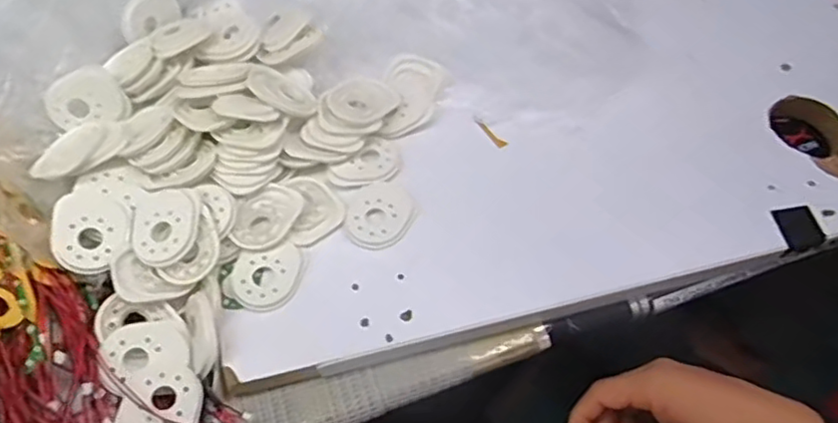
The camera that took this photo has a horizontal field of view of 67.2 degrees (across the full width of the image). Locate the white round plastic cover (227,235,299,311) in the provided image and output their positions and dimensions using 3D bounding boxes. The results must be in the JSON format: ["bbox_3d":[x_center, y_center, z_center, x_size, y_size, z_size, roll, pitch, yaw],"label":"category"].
[{"bbox_3d":[-0.110,0.048,0.454,0.053,0.012,0.045,-18,60,-10],"label":"white round plastic cover"}]

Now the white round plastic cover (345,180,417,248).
[{"bbox_3d":[-0.030,0.001,0.477,0.050,0.008,0.056,10,59,7],"label":"white round plastic cover"}]

